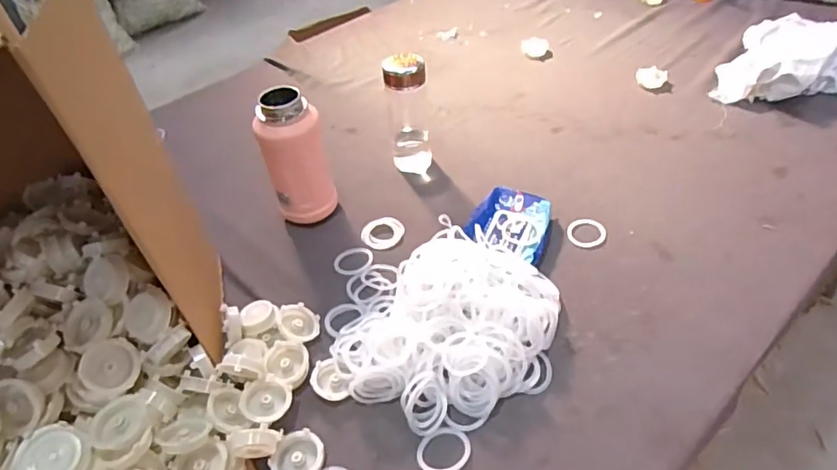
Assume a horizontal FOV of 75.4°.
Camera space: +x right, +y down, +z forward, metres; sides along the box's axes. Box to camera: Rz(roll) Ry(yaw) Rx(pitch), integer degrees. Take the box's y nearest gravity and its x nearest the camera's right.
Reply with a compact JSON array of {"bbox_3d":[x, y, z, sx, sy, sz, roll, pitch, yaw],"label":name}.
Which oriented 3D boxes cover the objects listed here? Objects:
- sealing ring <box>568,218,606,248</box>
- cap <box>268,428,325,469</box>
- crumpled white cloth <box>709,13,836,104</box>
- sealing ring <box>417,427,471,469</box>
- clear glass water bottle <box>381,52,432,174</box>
[{"bbox_3d":[0.260,-0.004,0.835,0.056,0.005,0.063,21,50,23],"label":"sealing ring"},{"bbox_3d":[-0.134,0.251,0.607,0.054,0.020,0.057,-2,45,2],"label":"cap"},{"bbox_3d":[0.799,-0.389,1.129,0.238,0.068,0.465,29,54,29],"label":"crumpled white cloth"},{"bbox_3d":[0.028,0.242,0.606,0.058,0.004,0.053,-2,45,2],"label":"sealing ring"},{"bbox_3d":[-0.017,-0.204,0.933,0.070,0.201,0.071,-6,45,-1],"label":"clear glass water bottle"}]

